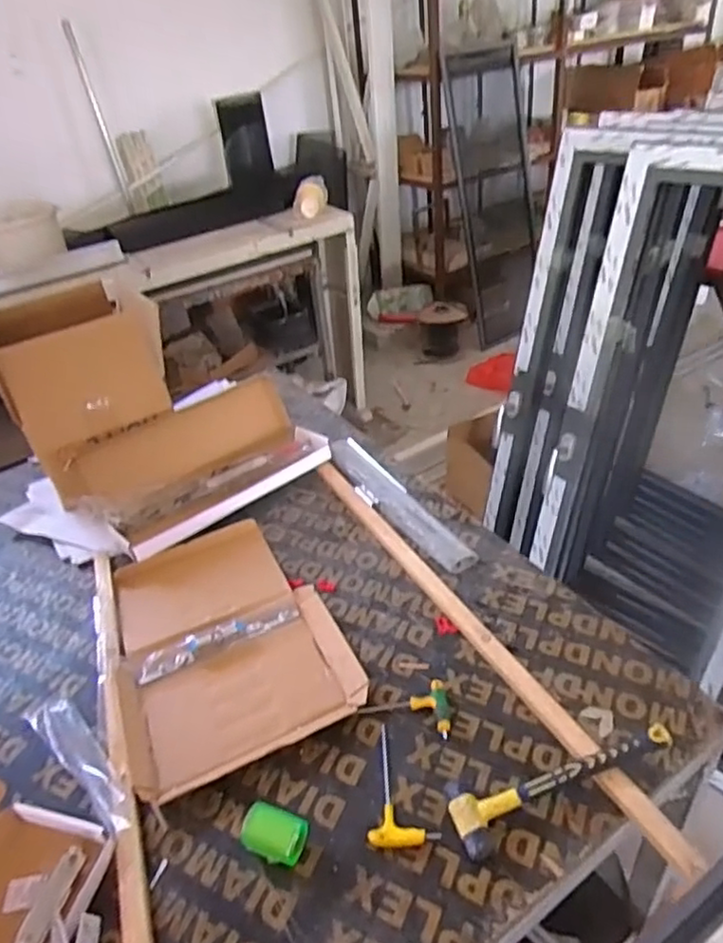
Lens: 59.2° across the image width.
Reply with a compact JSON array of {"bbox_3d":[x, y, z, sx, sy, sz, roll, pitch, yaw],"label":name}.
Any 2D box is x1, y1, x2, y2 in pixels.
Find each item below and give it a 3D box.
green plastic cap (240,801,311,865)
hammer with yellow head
[{"bbox_3d":[-0.093,0.393,0.688,0.067,0.035,0.051,13,43,22],"label":"green plastic cap"},{"bbox_3d":[0.215,0.334,0.707,0.259,0.043,0.077,-20,41,-15],"label":"hammer with yellow head"}]

